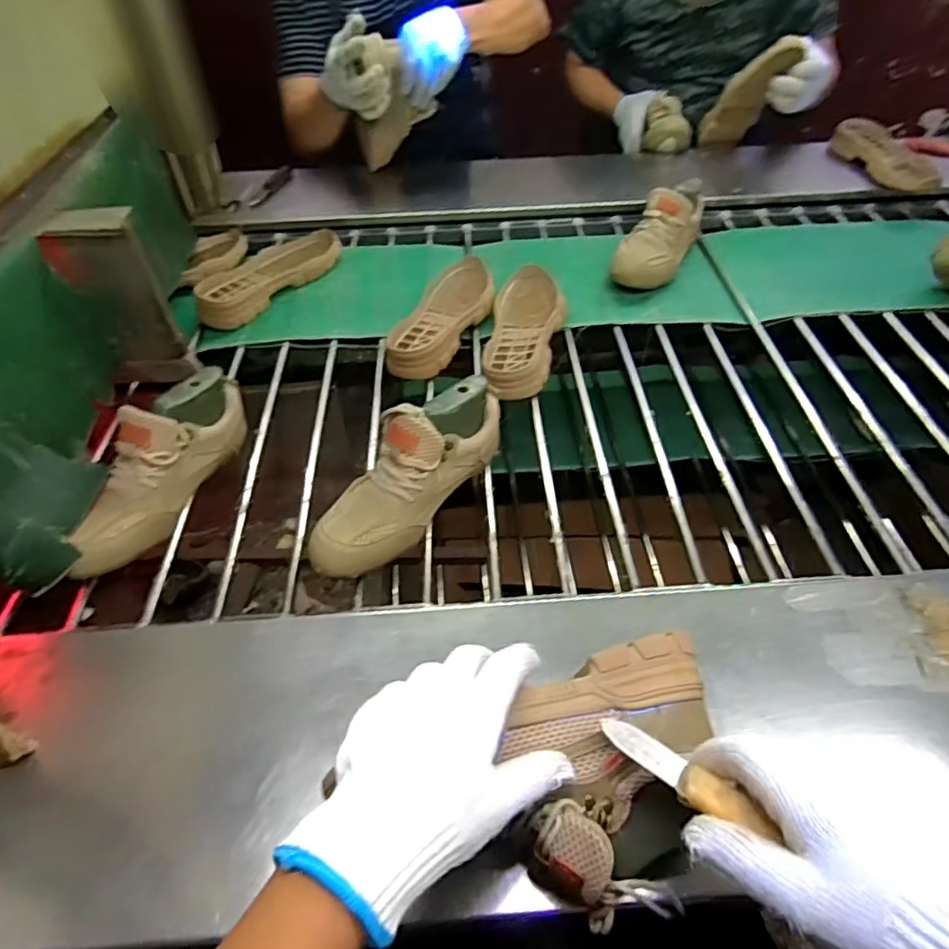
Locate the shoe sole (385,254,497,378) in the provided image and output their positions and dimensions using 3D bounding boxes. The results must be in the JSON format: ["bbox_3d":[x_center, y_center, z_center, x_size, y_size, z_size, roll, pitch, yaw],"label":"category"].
[{"bbox_3d":[-0.039,-0.246,0.913,0.112,0.040,0.296,15,52,13],"label":"shoe sole"}]

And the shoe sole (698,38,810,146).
[{"bbox_3d":[0.524,-0.731,1.169,0.084,0.242,0.024,34,73,2],"label":"shoe sole"}]

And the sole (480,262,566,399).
[{"bbox_3d":[0.076,-0.215,0.877,0.104,0.045,0.280,7,50,6],"label":"sole"}]

